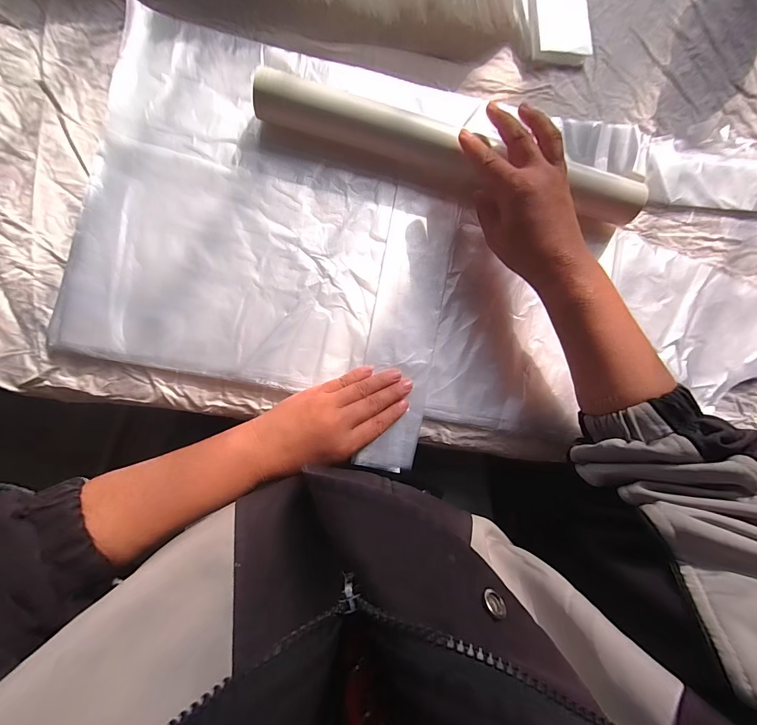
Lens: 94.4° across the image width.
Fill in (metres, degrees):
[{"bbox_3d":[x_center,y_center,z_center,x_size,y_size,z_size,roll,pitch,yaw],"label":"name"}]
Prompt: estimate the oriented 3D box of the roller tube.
[{"bbox_3d":[0.071,-0.192,0.325,0.355,0.040,0.047,12,86,-7],"label":"roller tube"}]

